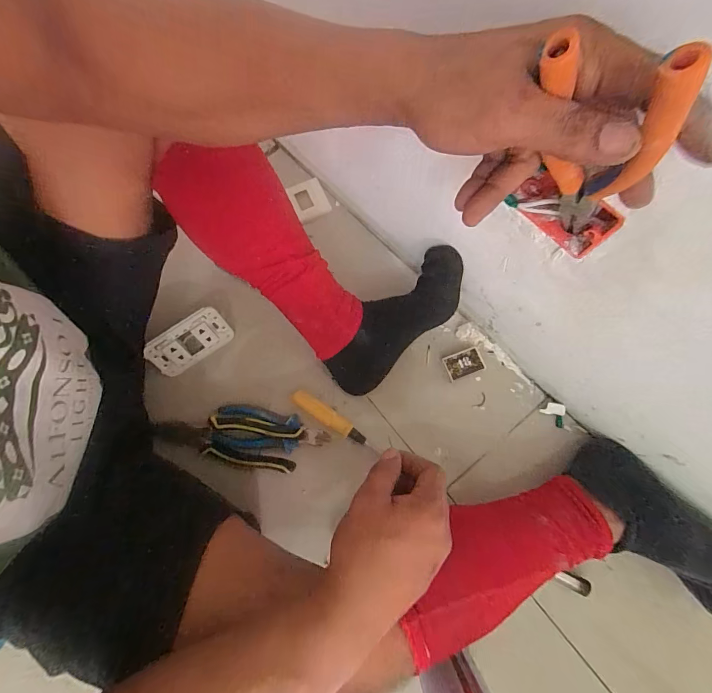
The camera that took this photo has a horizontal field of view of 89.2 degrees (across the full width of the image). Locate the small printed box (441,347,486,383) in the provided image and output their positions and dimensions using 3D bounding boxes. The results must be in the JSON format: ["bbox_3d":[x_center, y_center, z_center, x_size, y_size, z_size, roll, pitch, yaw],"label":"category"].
[{"bbox_3d":[0.155,0.026,0.524,0.052,0.017,0.036,-19,76,-5],"label":"small printed box"}]

